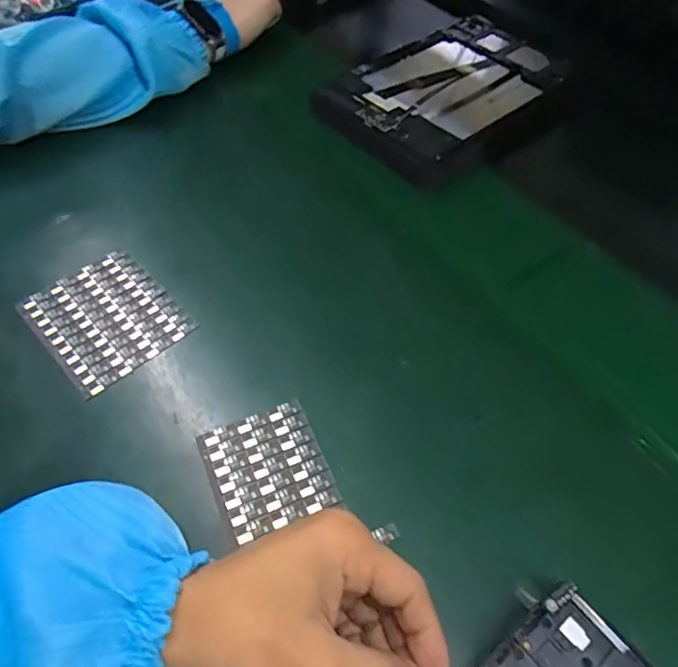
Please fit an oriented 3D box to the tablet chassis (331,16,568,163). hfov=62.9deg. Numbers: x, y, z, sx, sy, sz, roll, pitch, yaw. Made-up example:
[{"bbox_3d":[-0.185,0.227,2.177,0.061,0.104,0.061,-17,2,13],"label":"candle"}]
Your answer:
[{"bbox_3d":[0.117,-0.252,0.562,0.148,0.031,0.255,39,61,24],"label":"tablet chassis"}]

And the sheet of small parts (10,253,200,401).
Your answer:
[{"bbox_3d":[-0.160,-0.011,0.382,0.084,0.004,0.099,-36,63,-25],"label":"sheet of small parts"}]

